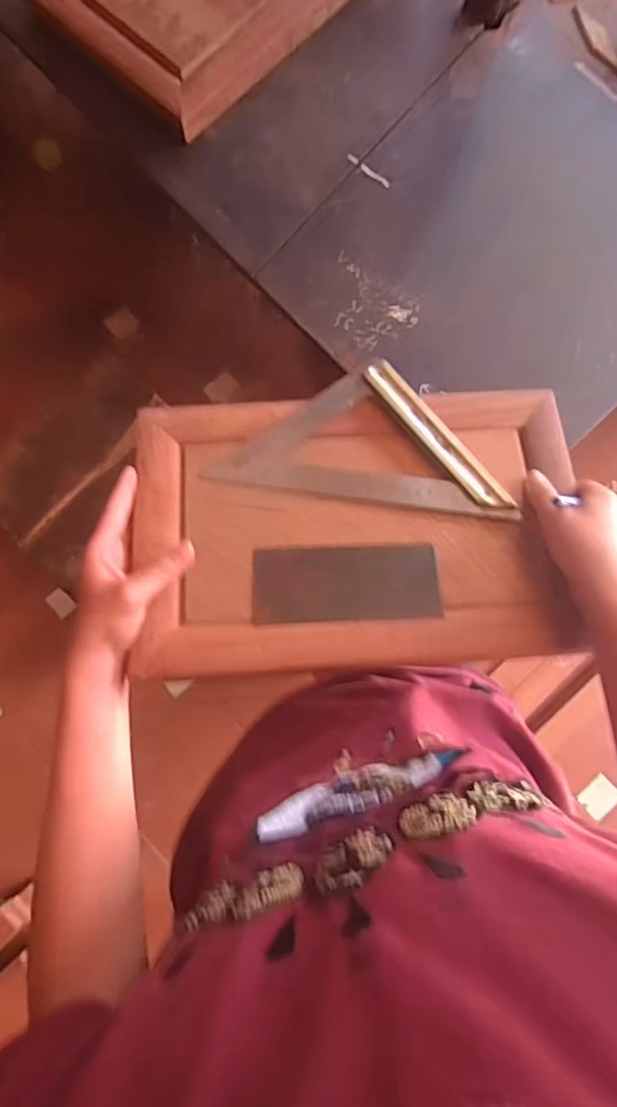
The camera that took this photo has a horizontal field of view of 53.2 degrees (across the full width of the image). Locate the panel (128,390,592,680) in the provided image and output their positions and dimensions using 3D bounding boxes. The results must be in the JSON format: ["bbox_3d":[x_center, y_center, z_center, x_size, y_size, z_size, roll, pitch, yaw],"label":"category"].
[{"bbox_3d":[0.042,-0.027,0.512,0.359,0.034,0.239,-3,69,-1],"label":"panel"}]

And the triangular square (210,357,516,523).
[{"bbox_3d":[0.053,-0.106,0.528,0.240,0.030,0.125,9,80,1],"label":"triangular square"}]

